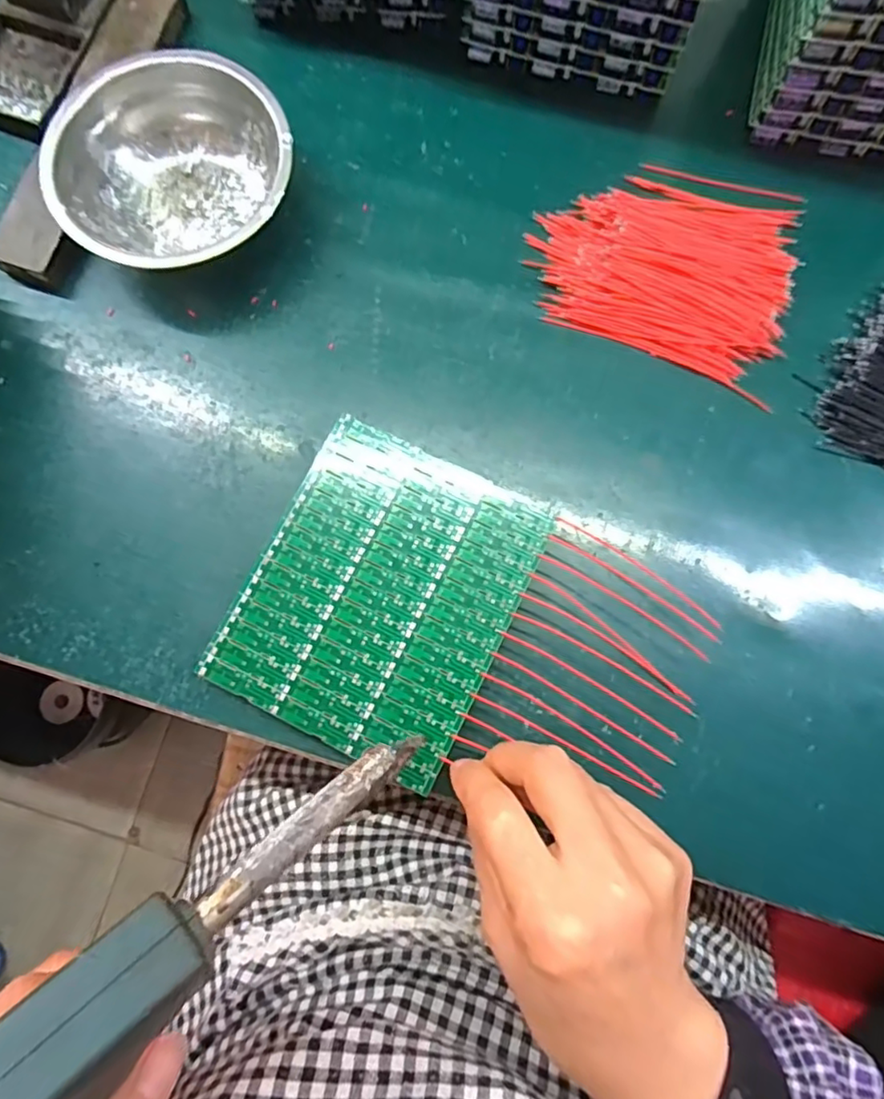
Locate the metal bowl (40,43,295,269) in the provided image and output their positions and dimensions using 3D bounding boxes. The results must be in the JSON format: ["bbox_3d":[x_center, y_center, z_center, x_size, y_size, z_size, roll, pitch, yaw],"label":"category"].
[{"bbox_3d":[-0.147,-0.212,0.327,0.124,0.042,0.113,0,80,1],"label":"metal bowl"}]

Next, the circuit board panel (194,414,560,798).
[{"bbox_3d":[-0.030,0.021,0.290,0.123,0.004,0.148,26,81,5],"label":"circuit board panel"}]

